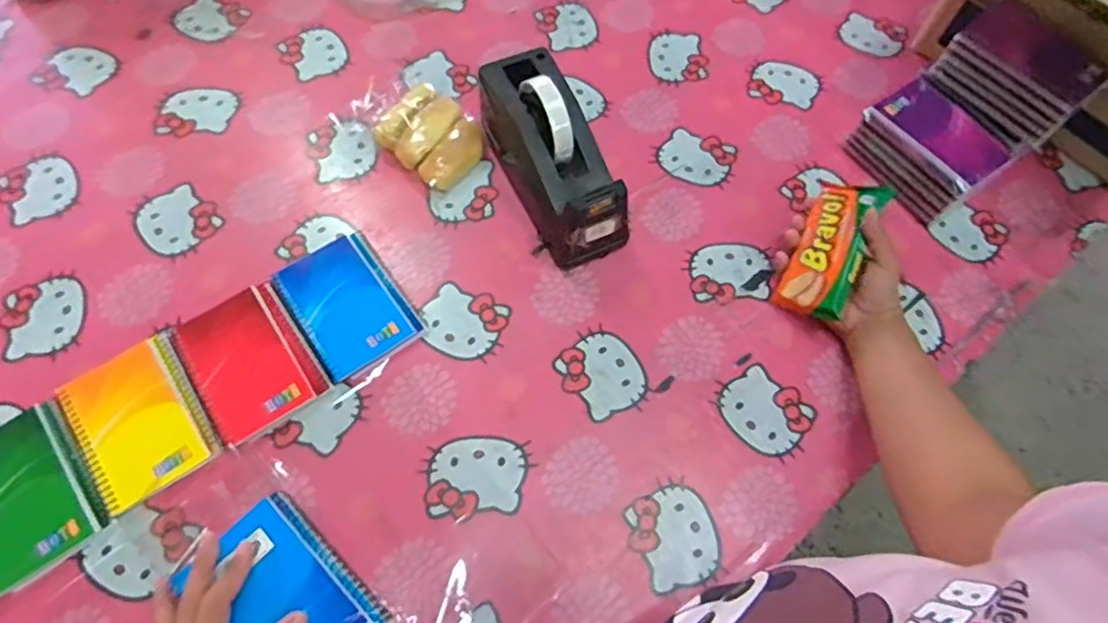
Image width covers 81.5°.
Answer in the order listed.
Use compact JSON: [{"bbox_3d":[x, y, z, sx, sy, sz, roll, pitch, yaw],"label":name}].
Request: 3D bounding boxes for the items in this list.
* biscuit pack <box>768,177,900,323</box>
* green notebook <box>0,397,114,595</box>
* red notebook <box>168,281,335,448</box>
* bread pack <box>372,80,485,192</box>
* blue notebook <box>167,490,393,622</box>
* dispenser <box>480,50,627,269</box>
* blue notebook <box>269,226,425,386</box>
[{"bbox_3d":[0.264,-0.062,0.614,0.068,0.018,0.135,17,82,43],"label":"biscuit pack"},{"bbox_3d":[-0.428,0.147,0.520,0.097,0.012,0.126,-33,70,-17],"label":"green notebook"},{"bbox_3d":[-0.273,0.044,0.579,0.097,0.012,0.128,-34,70,-17],"label":"red notebook"},{"bbox_3d":[-0.130,-0.187,0.681,0.106,0.045,0.081,42,69,16],"label":"bread pack"},{"bbox_3d":[-0.191,0.202,0.454,0.132,0.014,0.089,44,56,15],"label":"blue notebook"},{"bbox_3d":[-0.001,-0.156,0.635,0.080,0.115,0.203,-25,68,-14],"label":"dispenser"},{"bbox_3d":[-0.193,-0.008,0.607,0.098,0.013,0.133,-33,70,-17],"label":"blue notebook"}]

